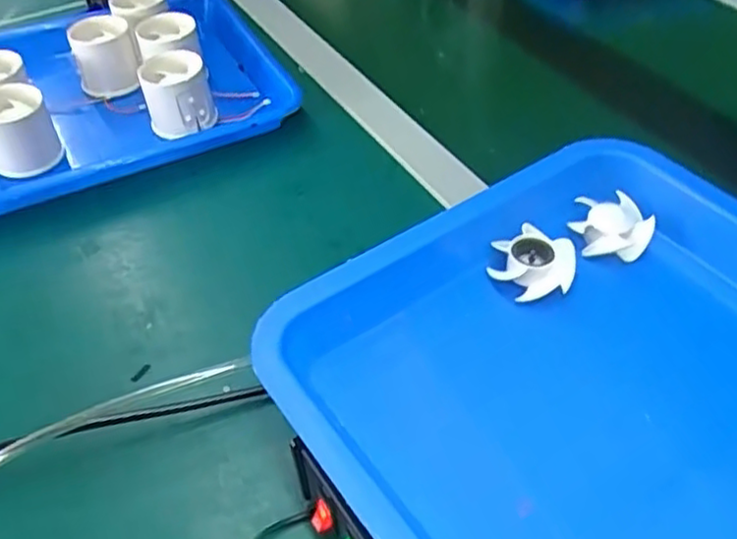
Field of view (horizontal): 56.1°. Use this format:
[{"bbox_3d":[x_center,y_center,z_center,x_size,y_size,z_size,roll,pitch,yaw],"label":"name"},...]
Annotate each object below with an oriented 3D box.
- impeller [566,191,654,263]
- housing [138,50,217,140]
[{"bbox_3d":[0.135,-0.024,0.385,0.040,0.016,0.039,-8,48,-5],"label":"impeller"},{"bbox_3d":[-0.156,-0.142,0.562,0.053,0.052,0.052,-15,49,-12],"label":"housing"}]

